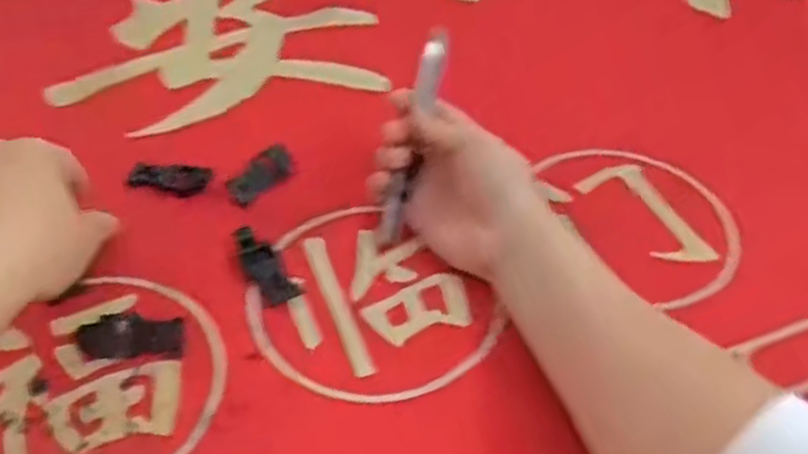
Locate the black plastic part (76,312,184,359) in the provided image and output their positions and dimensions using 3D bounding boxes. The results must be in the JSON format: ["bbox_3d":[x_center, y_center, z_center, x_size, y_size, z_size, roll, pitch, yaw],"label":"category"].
[{"bbox_3d":[-0.137,0.052,0.385,0.053,0.014,0.017,0,45,-1],"label":"black plastic part"}]

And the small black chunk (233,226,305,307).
[{"bbox_3d":[-0.076,0.020,0.427,0.022,0.012,0.050,-23,50,-22],"label":"small black chunk"}]

